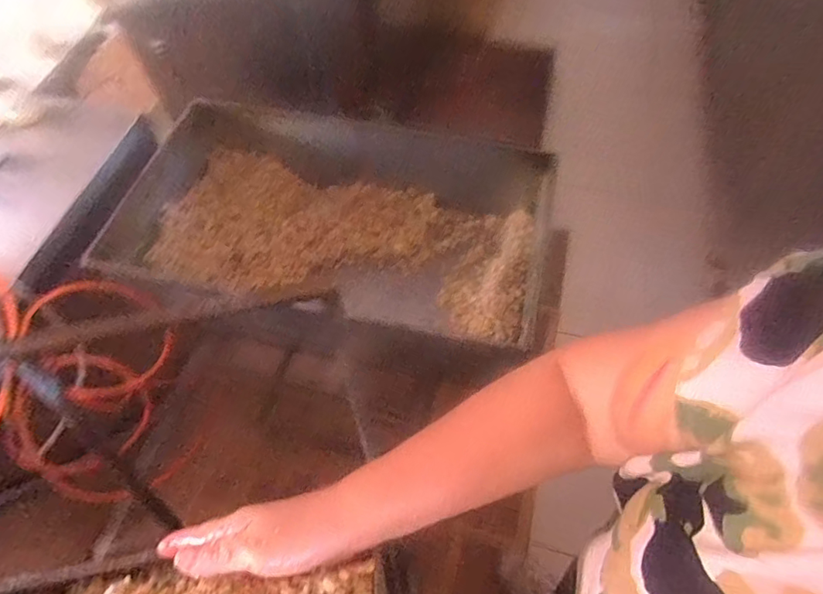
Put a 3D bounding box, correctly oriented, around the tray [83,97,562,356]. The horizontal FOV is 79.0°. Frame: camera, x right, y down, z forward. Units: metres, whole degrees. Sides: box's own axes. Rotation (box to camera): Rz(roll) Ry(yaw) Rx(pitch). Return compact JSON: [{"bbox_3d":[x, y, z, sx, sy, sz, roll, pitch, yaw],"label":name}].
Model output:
[{"bbox_3d":[-0.135,-0.144,0.991,0.802,0.179,0.444,7,60,2],"label":"tray"}]

